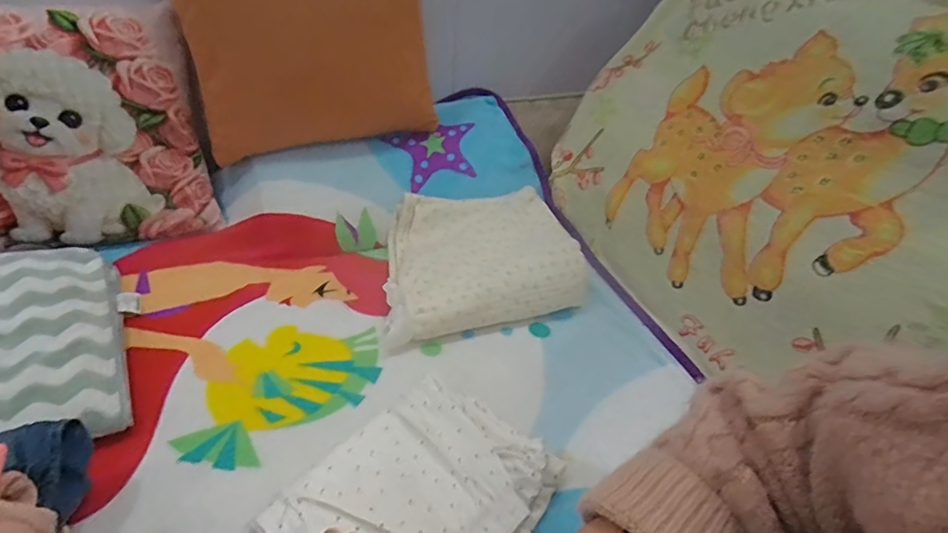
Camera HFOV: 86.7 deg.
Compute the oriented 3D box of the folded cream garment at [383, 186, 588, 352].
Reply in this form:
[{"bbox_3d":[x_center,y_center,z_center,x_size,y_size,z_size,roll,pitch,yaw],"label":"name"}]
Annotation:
[{"bbox_3d":[0.005,-0.019,0.839,0.330,0.080,0.278,-6,42,-16],"label":"folded cream garment"}]

